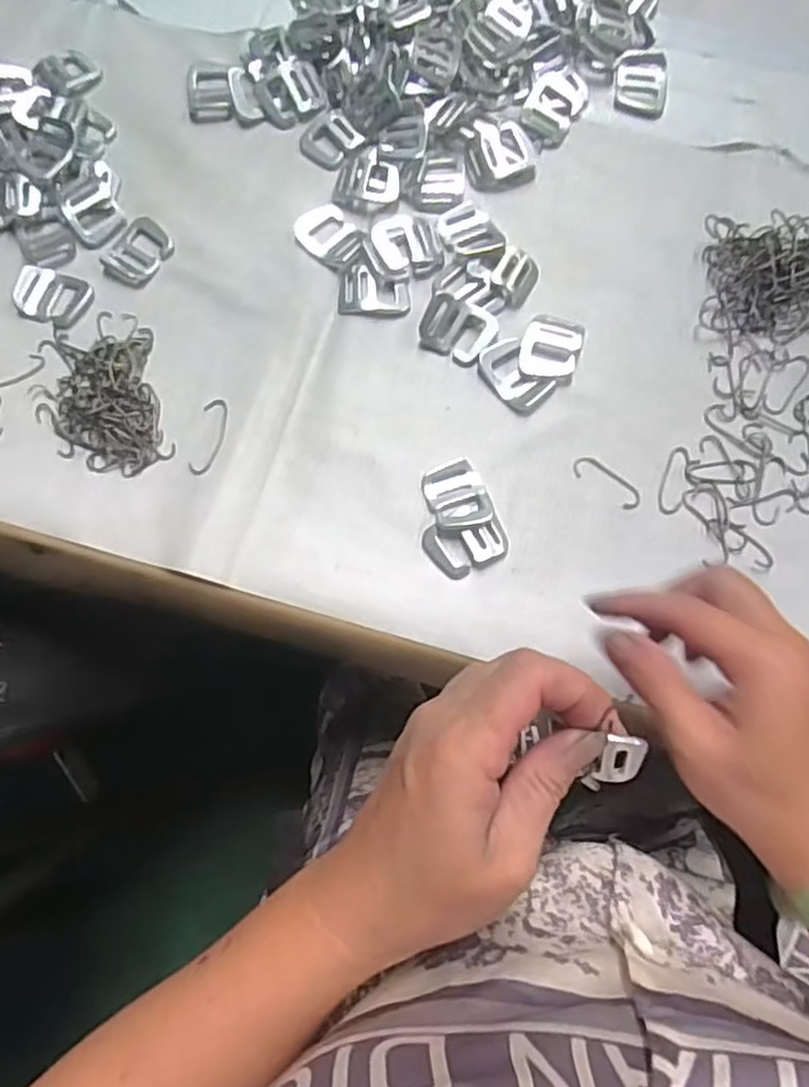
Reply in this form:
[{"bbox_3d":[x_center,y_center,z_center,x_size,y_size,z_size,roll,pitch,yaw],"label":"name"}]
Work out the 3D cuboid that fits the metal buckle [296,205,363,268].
[{"bbox_3d":[-0.049,-0.201,0.460,0.036,0.007,0.047,-41,79,-8],"label":"metal buckle"}]

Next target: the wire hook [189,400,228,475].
[{"bbox_3d":[-0.117,-0.064,0.429,0.017,0.004,0.050,9,77,3],"label":"wire hook"}]

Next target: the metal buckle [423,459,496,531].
[{"bbox_3d":[0.031,-0.028,0.414,0.034,0.012,0.045,-21,77,-4],"label":"metal buckle"}]

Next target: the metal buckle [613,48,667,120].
[{"bbox_3d":[0.160,-0.312,0.483,0.034,0.006,0.051,6,77,3],"label":"metal buckle"}]

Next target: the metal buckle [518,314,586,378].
[{"bbox_3d":[0.090,-0.120,0.437,0.035,0.010,0.041,21,78,6],"label":"metal buckle"}]

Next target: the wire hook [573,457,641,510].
[{"bbox_3d":[0.119,-0.036,0.419,0.044,0.004,0.015,37,80,9],"label":"wire hook"}]

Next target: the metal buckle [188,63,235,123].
[{"bbox_3d":[-0.135,-0.315,0.494,0.031,0.006,0.047,-12,77,-1],"label":"metal buckle"}]

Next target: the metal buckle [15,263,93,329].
[{"bbox_3d":[-0.226,-0.157,0.454,0.048,0.005,0.034,19,78,6],"label":"metal buckle"}]

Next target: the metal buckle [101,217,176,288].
[{"bbox_3d":[-0.171,-0.189,0.461,0.034,0.004,0.048,31,80,8],"label":"metal buckle"}]

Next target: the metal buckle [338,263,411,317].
[{"bbox_3d":[-0.019,-0.160,0.450,0.044,0.004,0.032,4,77,2],"label":"metal buckle"}]

